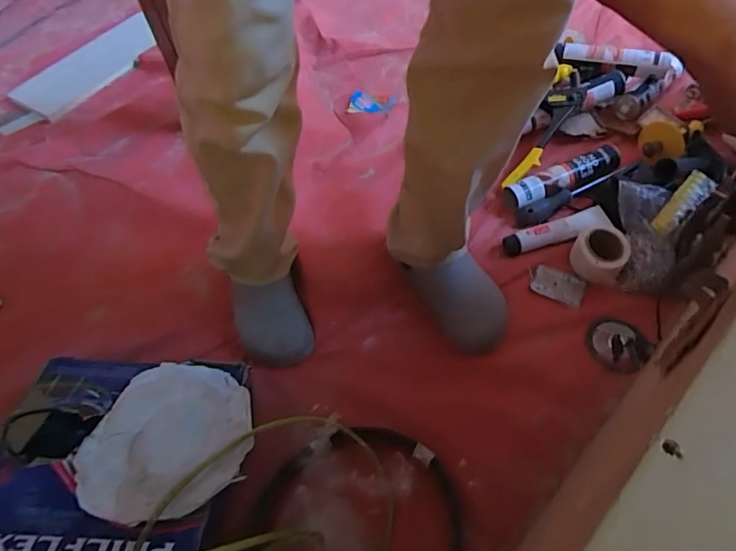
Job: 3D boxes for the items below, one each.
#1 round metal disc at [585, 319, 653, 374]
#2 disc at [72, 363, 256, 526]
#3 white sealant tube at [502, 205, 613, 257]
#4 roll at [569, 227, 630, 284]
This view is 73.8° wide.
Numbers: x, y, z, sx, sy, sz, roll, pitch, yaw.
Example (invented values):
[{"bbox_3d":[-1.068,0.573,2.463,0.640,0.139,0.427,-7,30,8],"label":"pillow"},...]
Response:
[{"bbox_3d":[0.355,0.102,0.704,0.072,0.018,0.082,-30,57,-16],"label":"round metal disc"},{"bbox_3d":[-0.235,0.189,0.583,0.185,0.021,0.195,1,44,-1],"label":"disc"},{"bbox_3d":[0.310,-0.069,0.810,0.174,0.034,0.056,-19,55,-8],"label":"white sealant tube"},{"bbox_3d":[0.363,-0.033,0.771,0.079,0.050,0.082,-2,54,3],"label":"roll"}]

